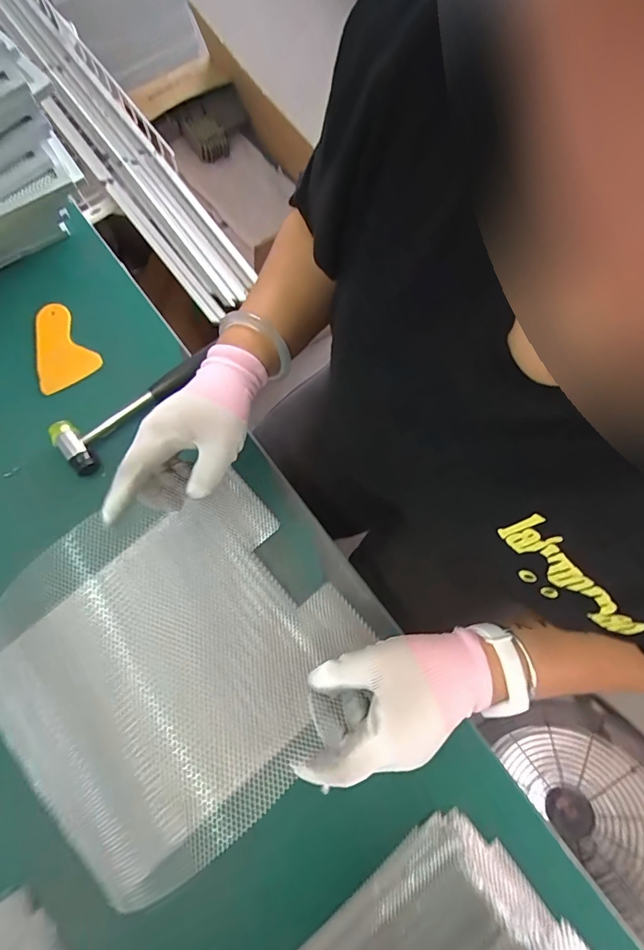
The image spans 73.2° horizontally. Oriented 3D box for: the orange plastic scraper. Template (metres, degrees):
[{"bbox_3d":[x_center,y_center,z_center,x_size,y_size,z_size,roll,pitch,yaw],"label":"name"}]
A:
[{"bbox_3d":[-0.305,-0.149,0.495,0.068,0.008,0.102,-31,81,-6],"label":"orange plastic scraper"}]

